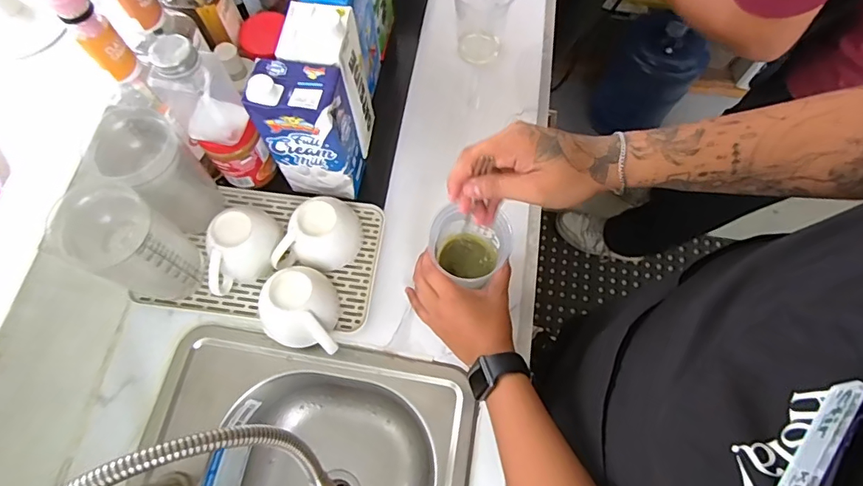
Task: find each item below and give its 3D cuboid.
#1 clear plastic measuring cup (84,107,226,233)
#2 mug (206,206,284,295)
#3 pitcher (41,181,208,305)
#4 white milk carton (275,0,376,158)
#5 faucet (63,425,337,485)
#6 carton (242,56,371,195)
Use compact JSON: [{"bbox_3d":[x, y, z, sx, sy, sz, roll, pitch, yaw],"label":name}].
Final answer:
[{"bbox_3d":[-0.313,-0.076,0.565,0.088,0.150,0.085,32,72,12],"label":"clear plastic measuring cup"},{"bbox_3d":[-0.245,0.003,0.598,0.082,0.064,0.119,33,72,12],"label":"mug"},{"bbox_3d":[-0.327,0.008,0.533,0.091,0.158,0.085,0,68,0],"label":"pitcher"},{"bbox_3d":[-0.122,-0.199,0.595,0.083,0.186,0.084,17,69,7],"label":"white milk carton"},{"bbox_3d":[-0.196,0.207,0.413,0.196,0.229,0.070,-7,68,-3],"label":"faucet"},{"bbox_3d":[-0.141,-0.132,0.571,0.095,0.189,0.065,9,68,4],"label":"carton"}]

